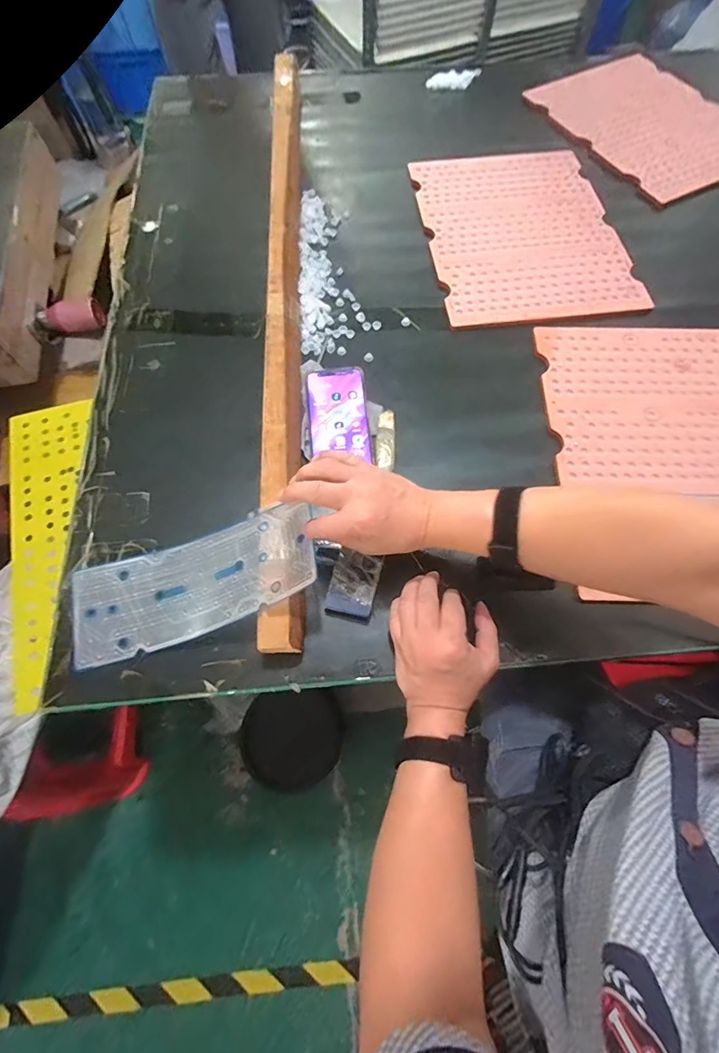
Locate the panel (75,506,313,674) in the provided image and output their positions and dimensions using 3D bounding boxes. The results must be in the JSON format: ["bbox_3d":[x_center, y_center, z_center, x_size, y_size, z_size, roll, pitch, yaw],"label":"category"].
[{"bbox_3d":[-0.172,0.059,0.444,0.270,0.033,0.105,-20,69,8],"label":"panel"}]

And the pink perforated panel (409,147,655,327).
[{"bbox_3d":[0.251,-0.461,0.671,0.279,0.011,0.368,-7,69,-1],"label":"pink perforated panel"}]

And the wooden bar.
[{"bbox_3d":[-0.105,-0.374,0.623,0.041,0.043,1.076,-4,69,0],"label":"wooden bar"}]

